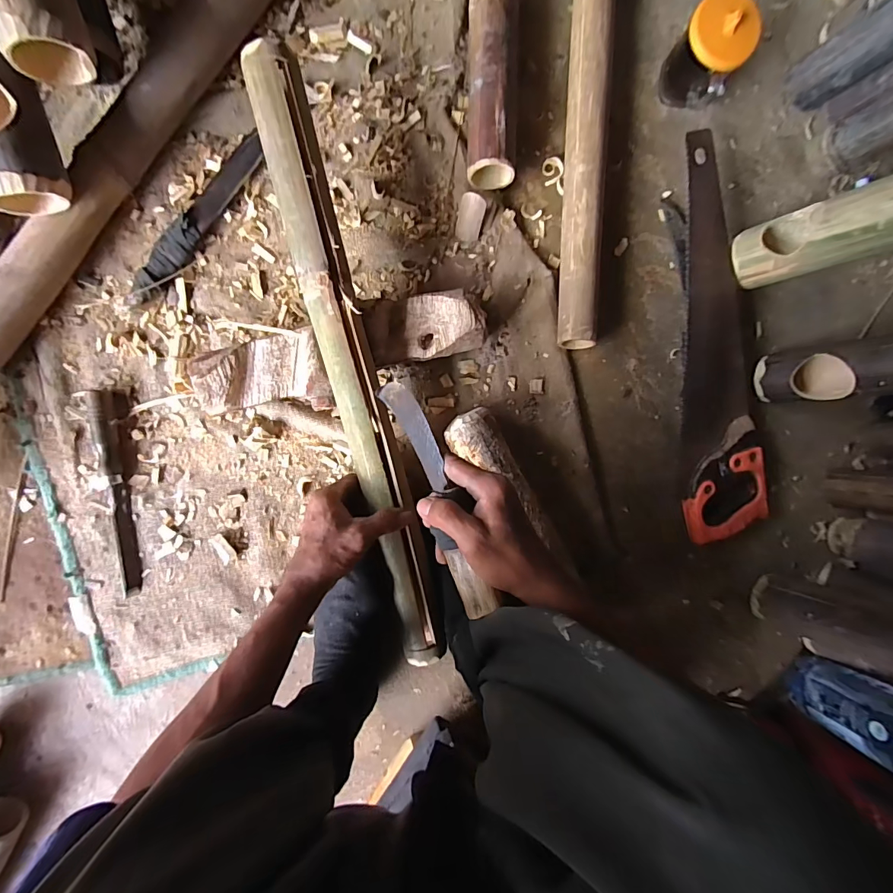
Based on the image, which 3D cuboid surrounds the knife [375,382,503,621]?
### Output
[{"bbox_3d":[-0.007,0.040,0.395,0.040,0.035,0.233,-20,78,-5],"label":"knife"}]

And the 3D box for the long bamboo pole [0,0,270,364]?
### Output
[{"bbox_3d":[-0.329,-0.355,0.466,0.061,0.055,0.639,34,89,-8],"label":"long bamboo pole"}]

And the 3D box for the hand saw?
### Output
[{"bbox_3d":[0.338,-0.128,0.549,0.107,0.022,0.495,-12,97,-6],"label":"hand saw"}]

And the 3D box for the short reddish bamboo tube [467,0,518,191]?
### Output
[{"bbox_3d":[0.054,-0.457,0.506,0.057,0.052,0.269,0,94,-7],"label":"short reddish bamboo tube"}]

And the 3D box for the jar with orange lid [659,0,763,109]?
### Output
[{"bbox_3d":[0.306,-0.463,0.514,0.076,0.099,0.076,0,94,-7],"label":"jar with orange lid"}]

